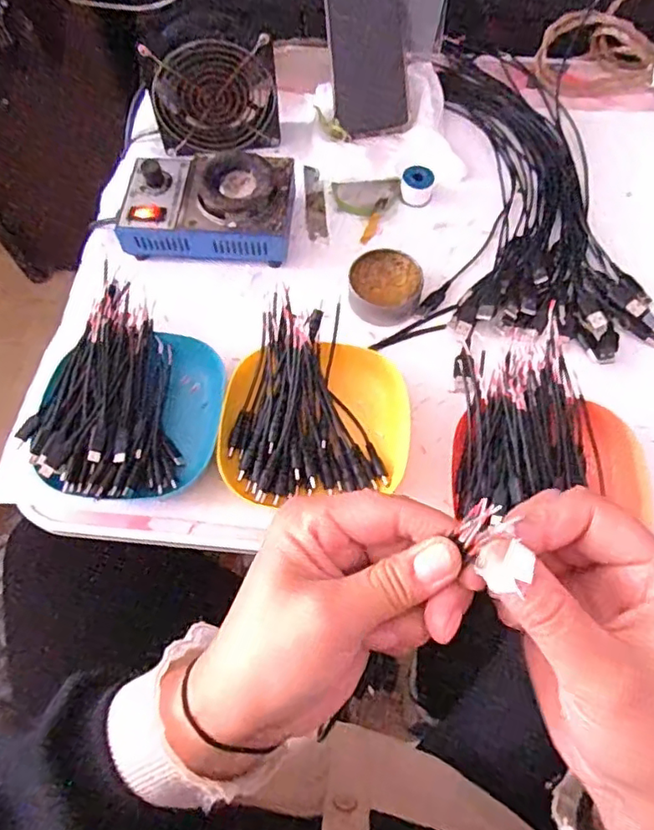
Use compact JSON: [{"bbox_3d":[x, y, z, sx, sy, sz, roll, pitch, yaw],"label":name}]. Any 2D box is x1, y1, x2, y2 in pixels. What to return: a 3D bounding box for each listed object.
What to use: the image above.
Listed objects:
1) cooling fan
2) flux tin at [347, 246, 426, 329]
[{"bbox_3d":[-0.108,-0.304,0.569,0.119,0.115,0.032,-5,65,-1],"label":"cooling fan"},{"bbox_3d":[0.051,-0.112,0.522,0.063,0.020,0.066,0,65,1],"label":"flux tin"}]

